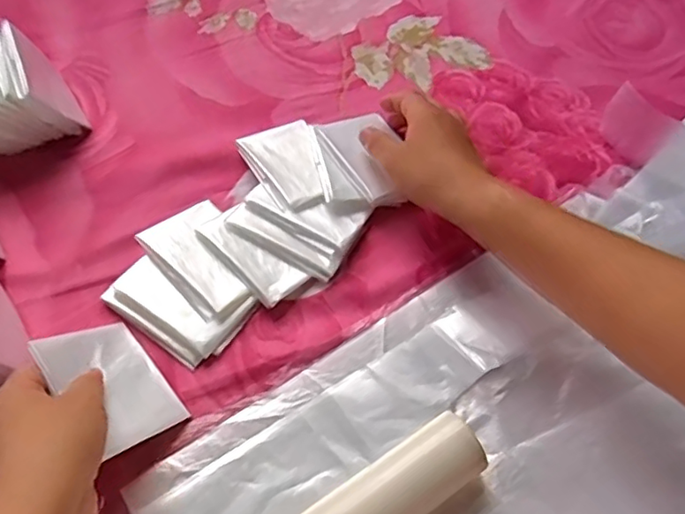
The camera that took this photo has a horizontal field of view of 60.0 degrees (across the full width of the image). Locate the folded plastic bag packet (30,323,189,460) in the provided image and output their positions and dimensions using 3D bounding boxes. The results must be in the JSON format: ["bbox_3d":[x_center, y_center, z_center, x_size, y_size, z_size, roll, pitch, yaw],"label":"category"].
[{"bbox_3d":[-0.144,0.078,0.368,0.061,0.007,0.084,-23,67,-47],"label":"folded plastic bag packet"}]

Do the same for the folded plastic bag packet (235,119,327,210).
[{"bbox_3d":[-0.043,-0.071,0.464,0.056,0.007,0.081,-21,65,-11],"label":"folded plastic bag packet"}]

